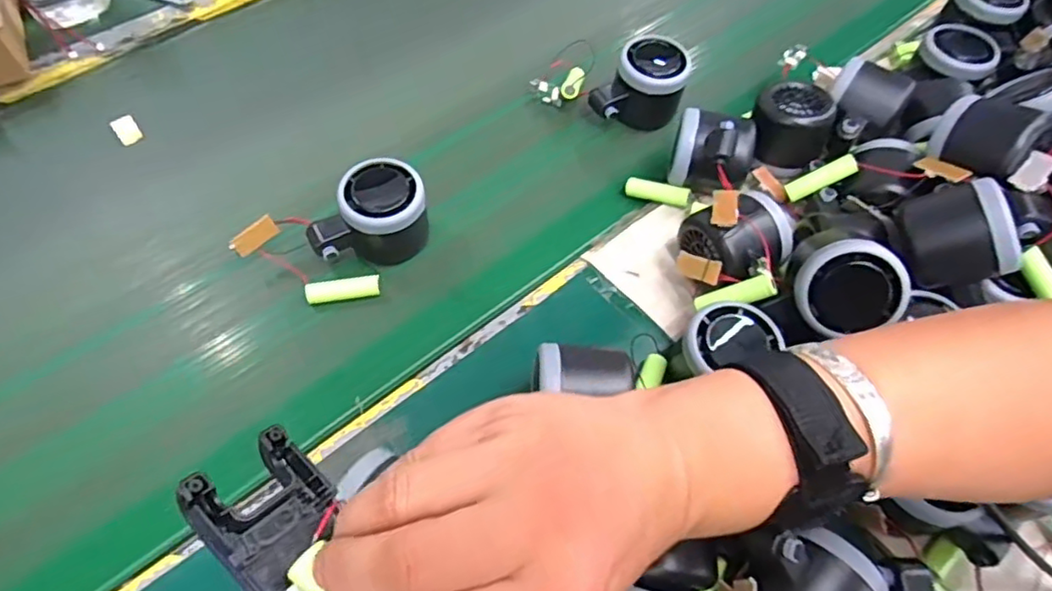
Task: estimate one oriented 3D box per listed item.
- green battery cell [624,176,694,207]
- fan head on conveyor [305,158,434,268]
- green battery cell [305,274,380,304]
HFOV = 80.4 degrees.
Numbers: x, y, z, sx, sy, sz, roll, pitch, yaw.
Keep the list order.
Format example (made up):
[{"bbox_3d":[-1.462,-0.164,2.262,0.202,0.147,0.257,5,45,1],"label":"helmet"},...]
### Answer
[{"bbox_3d":[0.101,-0.080,0.477,0.050,0.010,0.011,16,60,20],"label":"green battery cell"},{"bbox_3d":[-0.110,-0.053,0.439,0.079,0.054,0.054,-35,68,-21],"label":"fan head on conveyor"},{"bbox_3d":[-0.127,-0.003,0.436,0.049,0.013,0.013,-9,62,-9],"label":"green battery cell"}]

